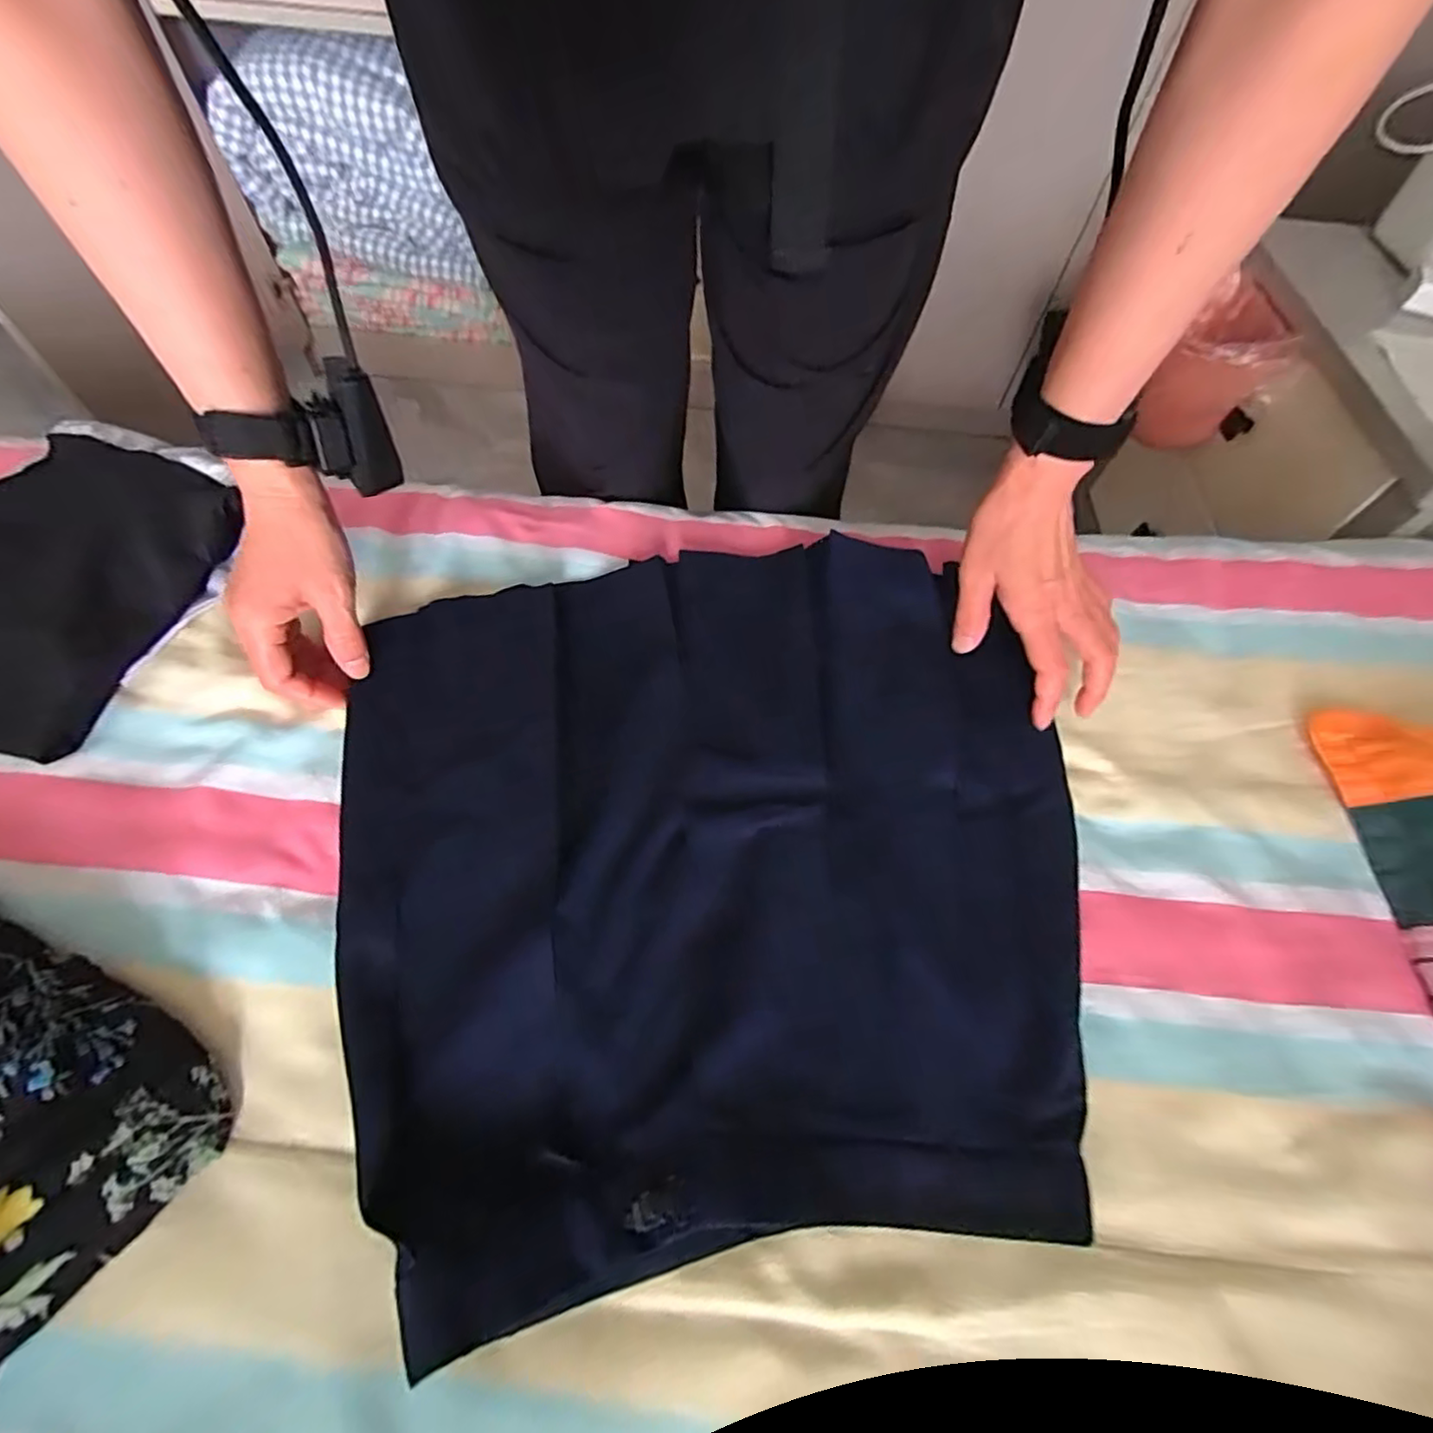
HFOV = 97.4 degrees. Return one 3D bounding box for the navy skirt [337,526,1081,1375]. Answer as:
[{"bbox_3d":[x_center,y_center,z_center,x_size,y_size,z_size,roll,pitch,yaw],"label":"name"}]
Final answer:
[{"bbox_3d":[-0.002,0.065,0.371,0.415,0.026,0.399,-4,62,-6],"label":"navy skirt"}]

